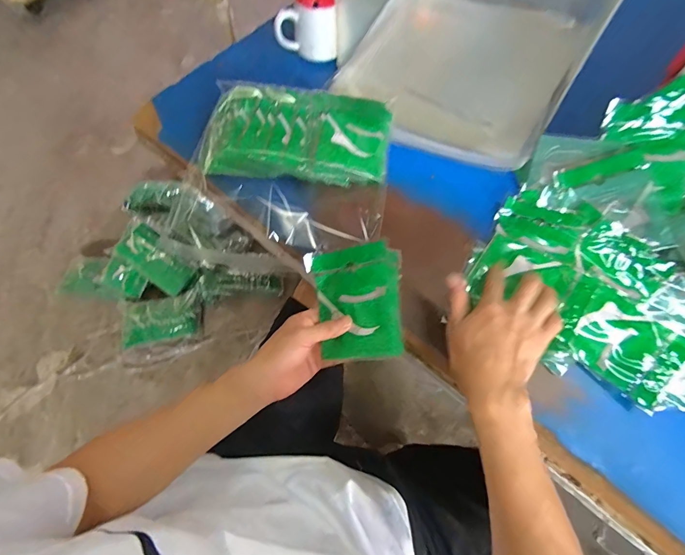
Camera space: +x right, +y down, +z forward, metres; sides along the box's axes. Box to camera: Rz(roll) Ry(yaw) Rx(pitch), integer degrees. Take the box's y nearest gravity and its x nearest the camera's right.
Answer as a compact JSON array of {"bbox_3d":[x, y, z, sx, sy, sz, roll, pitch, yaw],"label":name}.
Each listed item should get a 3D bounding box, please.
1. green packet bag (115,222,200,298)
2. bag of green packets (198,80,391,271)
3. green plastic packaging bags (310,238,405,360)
[{"bbox_3d":[-0.637,-0.057,1.237,0.155,0.050,0.270,-42,96,10],"label":"green packet bag"},{"bbox_3d":[-0.077,-0.166,0.534,0.281,0.057,0.264,5,66,6],"label":"bag of green packets"},{"bbox_3d":[0.018,0.029,0.427,0.106,0.021,0.130,-11,77,27],"label":"green plastic packaging bags"}]

